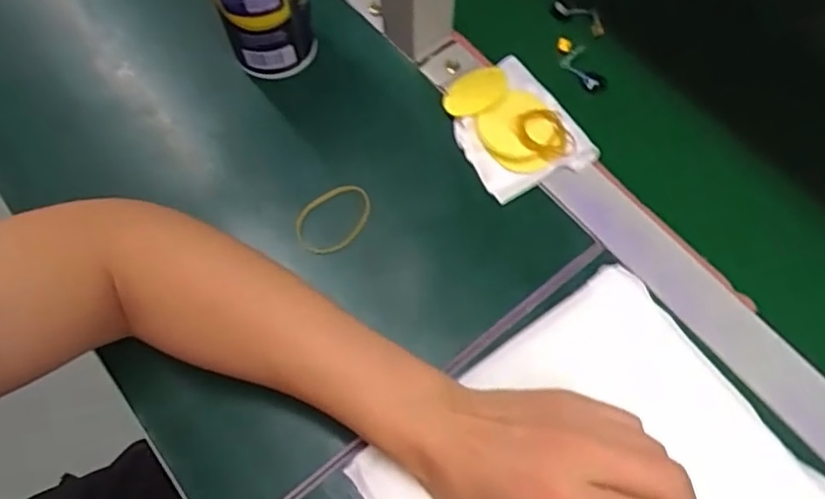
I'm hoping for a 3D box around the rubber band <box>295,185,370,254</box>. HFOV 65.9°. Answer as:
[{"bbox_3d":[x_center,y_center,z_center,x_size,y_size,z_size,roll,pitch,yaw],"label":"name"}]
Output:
[{"bbox_3d":[-0.054,-0.021,0.448,0.059,0.005,0.042,-31,74,-13],"label":"rubber band"}]

